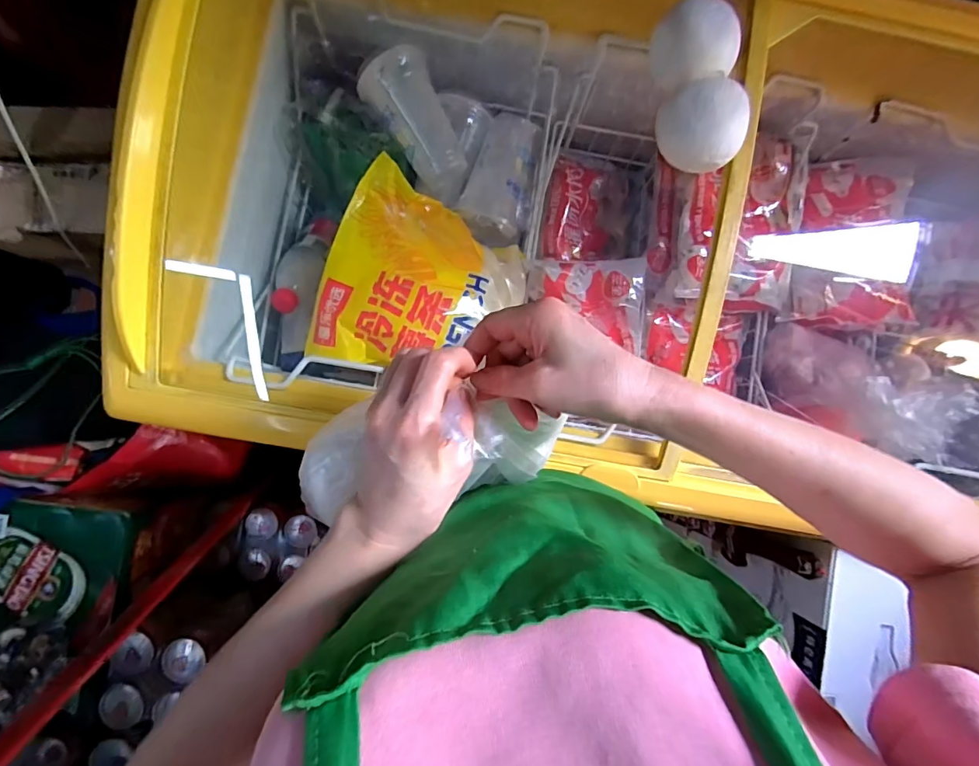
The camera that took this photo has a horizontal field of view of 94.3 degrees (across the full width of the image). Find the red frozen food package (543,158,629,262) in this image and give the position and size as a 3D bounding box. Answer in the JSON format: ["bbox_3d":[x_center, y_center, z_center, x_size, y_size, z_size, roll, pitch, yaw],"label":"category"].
[{"bbox_3d":[0.159,-0.286,0.755,0.146,0.059,0.165,1,85,-2],"label":"red frozen food package"}]

